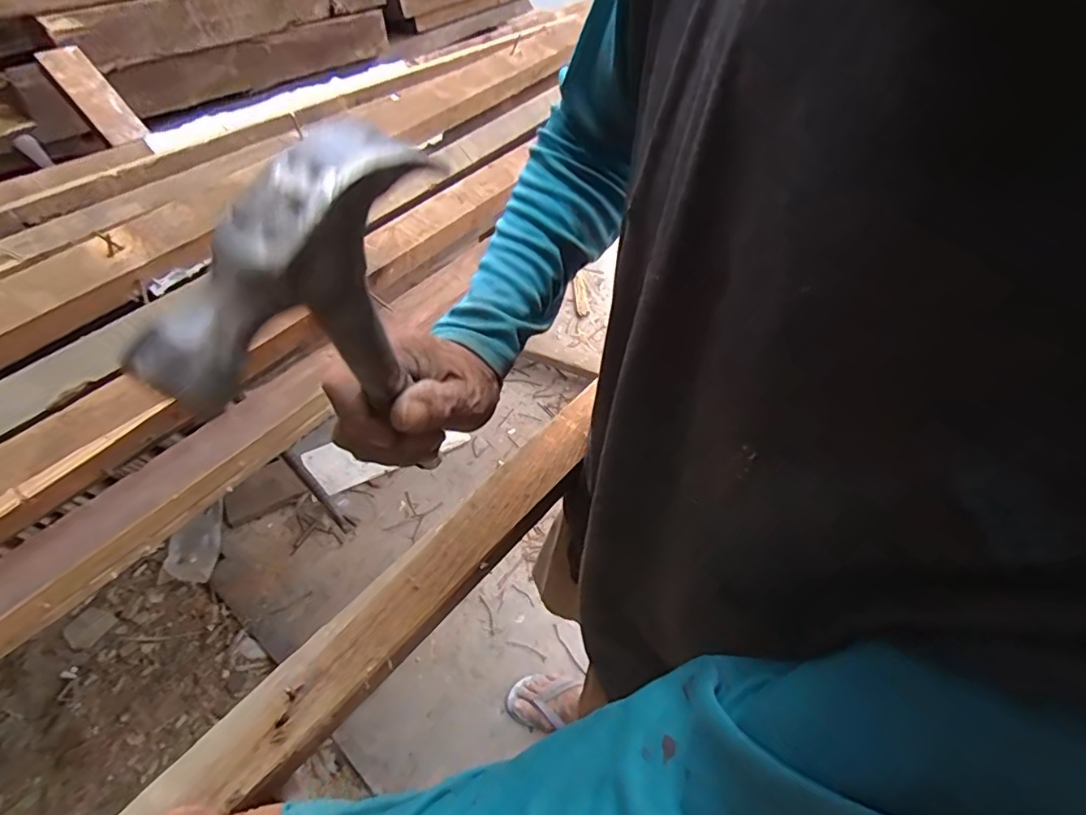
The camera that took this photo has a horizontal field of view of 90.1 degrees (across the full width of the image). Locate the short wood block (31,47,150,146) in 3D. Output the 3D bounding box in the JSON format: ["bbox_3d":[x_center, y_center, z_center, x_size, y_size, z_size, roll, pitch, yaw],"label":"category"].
[{"bbox_3d":[-0.629,-0.437,0.761,0.062,0.020,0.140,-44,106,-33],"label":"short wood block"}]

